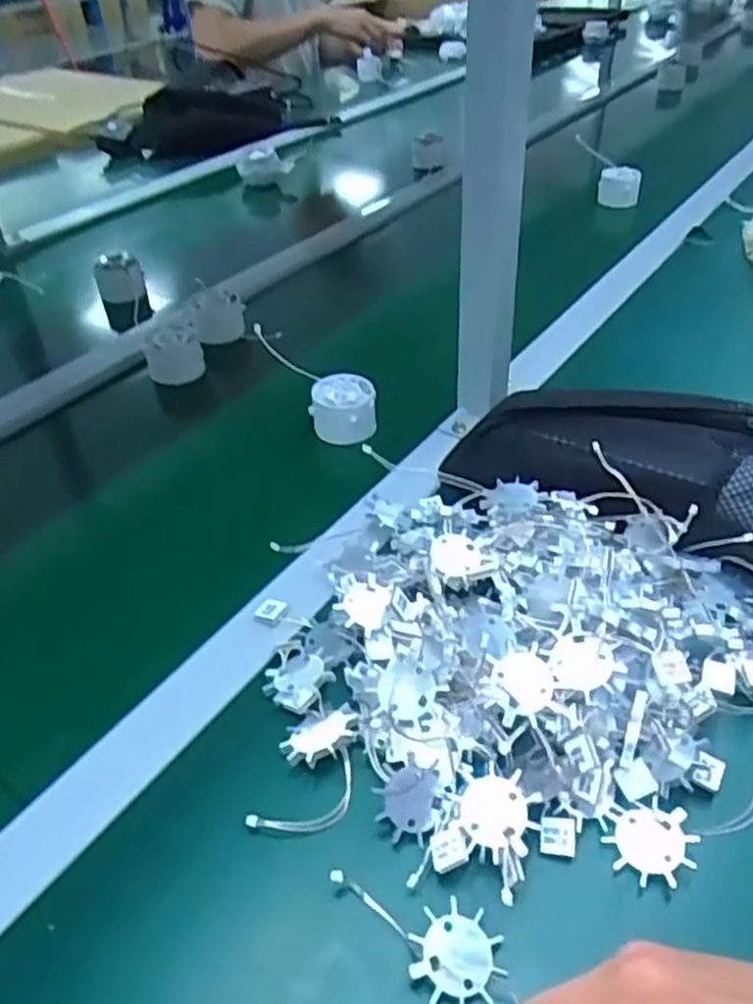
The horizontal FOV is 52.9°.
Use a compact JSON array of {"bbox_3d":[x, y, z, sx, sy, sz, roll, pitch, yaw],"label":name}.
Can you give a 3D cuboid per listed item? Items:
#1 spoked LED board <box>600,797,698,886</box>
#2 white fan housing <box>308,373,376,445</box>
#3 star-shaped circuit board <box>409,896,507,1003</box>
[{"bbox_3d":[0.129,0.155,0.353,0.037,0.005,0.039,-19,43,-19],"label":"spoked LED board"},{"bbox_3d":[-0.026,-0.074,0.611,0.053,0.038,0.050,-3,40,0],"label":"white fan housing"},{"bbox_3d":[0.034,0.188,0.314,0.036,0.004,0.037,14,49,2],"label":"star-shaped circuit board"}]

